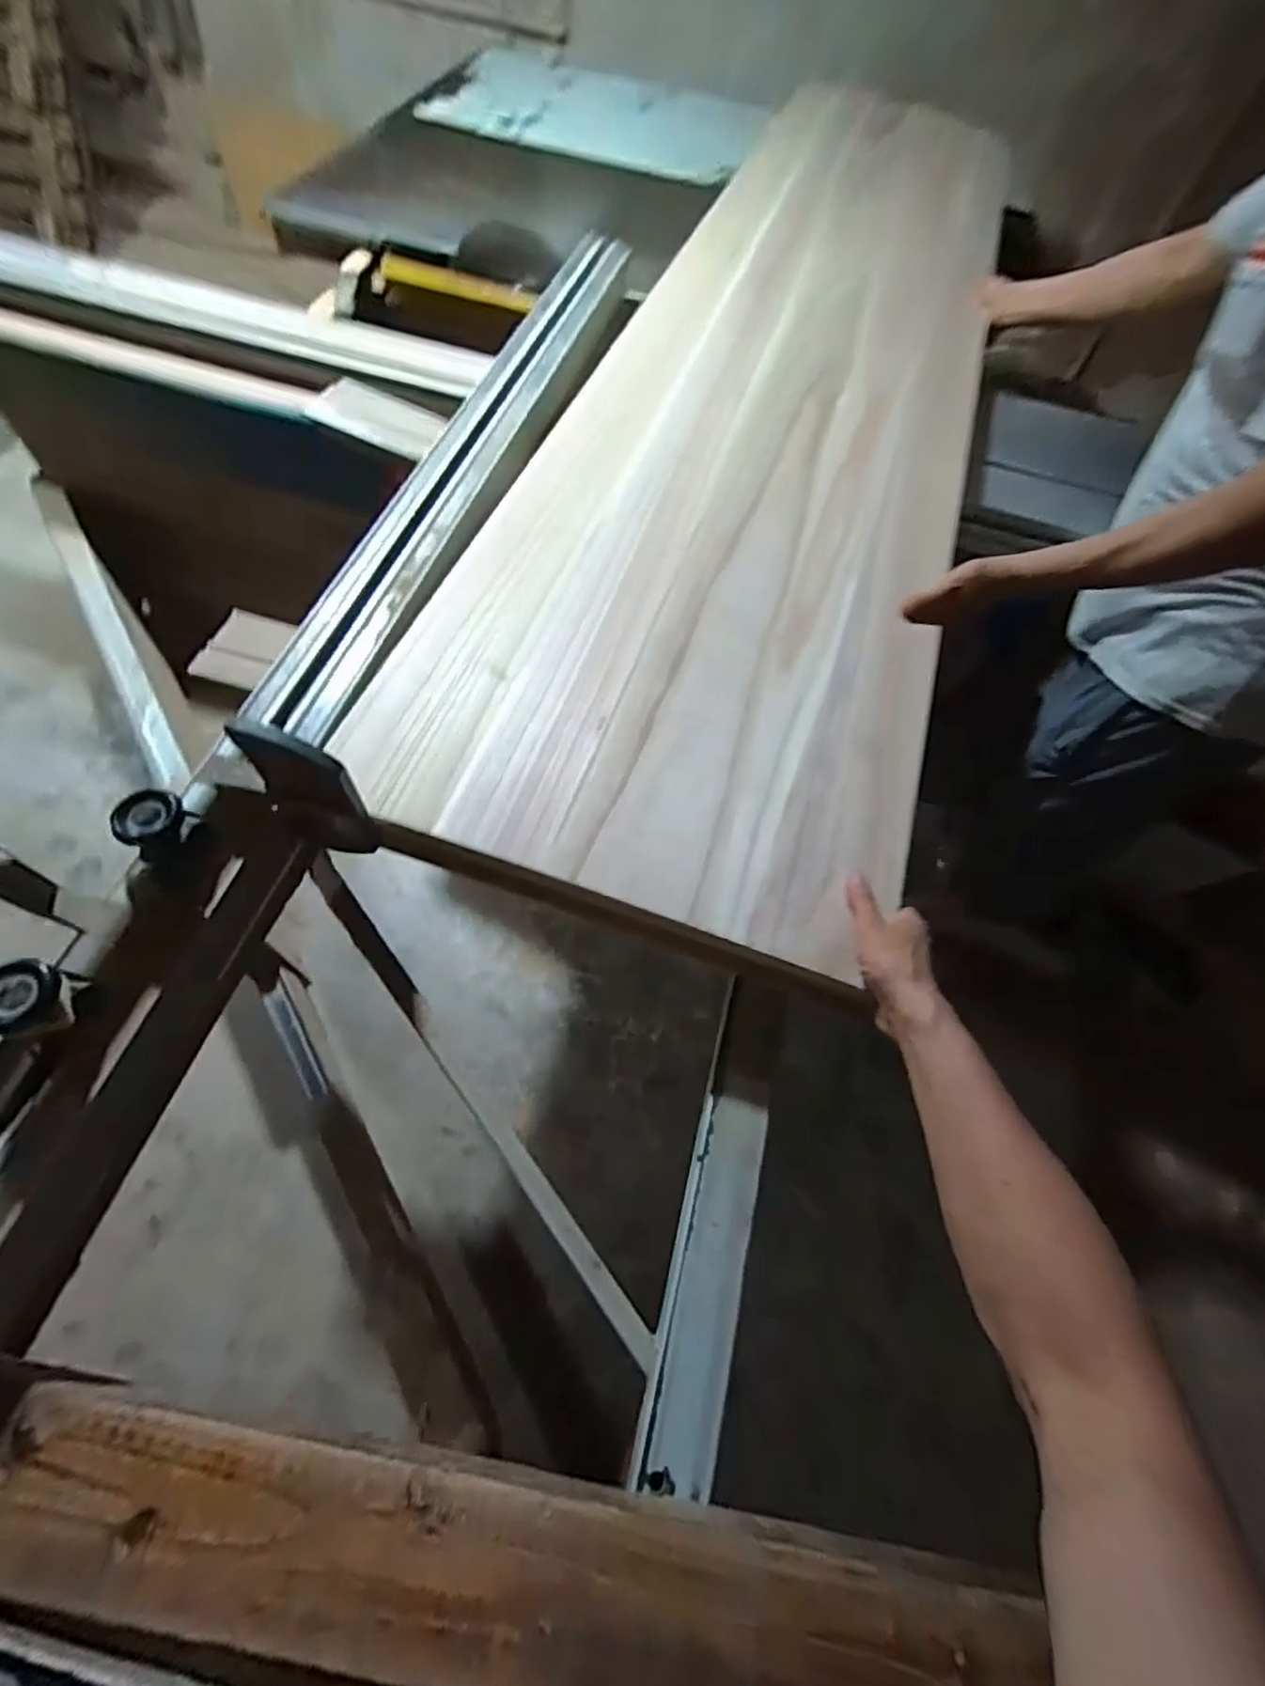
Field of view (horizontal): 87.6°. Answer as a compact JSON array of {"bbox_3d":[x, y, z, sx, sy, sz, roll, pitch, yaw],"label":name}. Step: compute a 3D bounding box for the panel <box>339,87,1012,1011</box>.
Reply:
[{"bbox_3d":[0.274,-0.827,1.106,0.542,0.046,2.151,17,61,6],"label":"panel"}]

